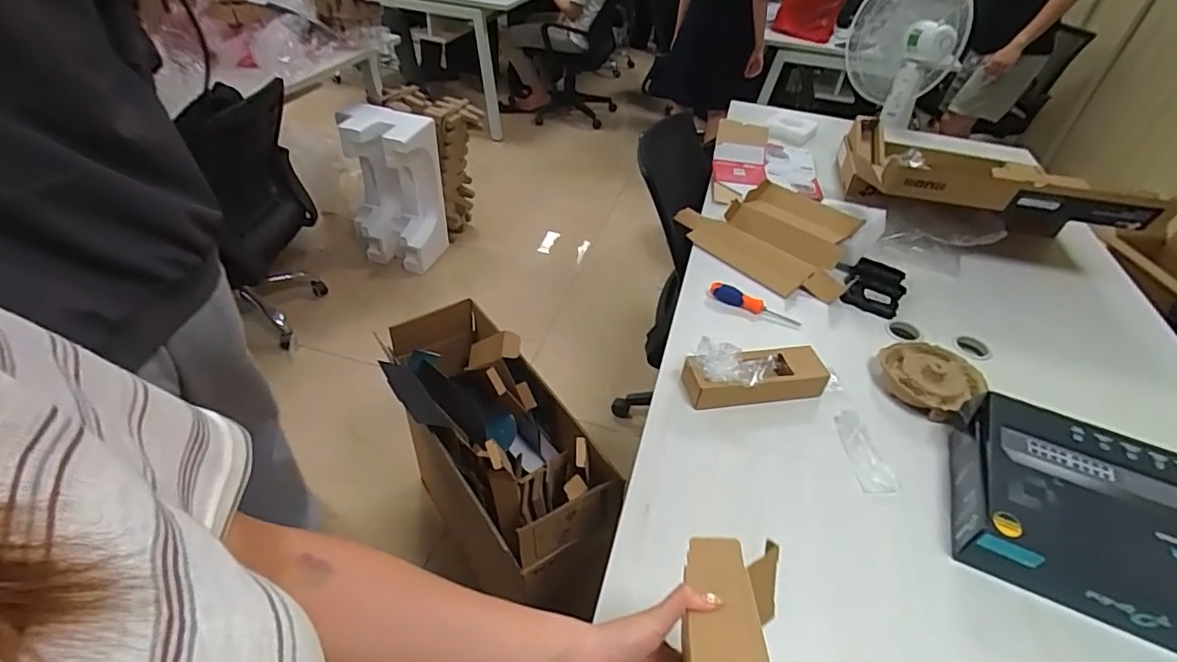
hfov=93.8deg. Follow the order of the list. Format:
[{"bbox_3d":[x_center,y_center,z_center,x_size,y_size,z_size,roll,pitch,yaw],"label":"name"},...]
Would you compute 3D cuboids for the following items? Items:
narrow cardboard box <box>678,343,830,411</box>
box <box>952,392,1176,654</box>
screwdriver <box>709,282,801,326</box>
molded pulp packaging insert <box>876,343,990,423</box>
[{"bbox_3d":[0.276,0.080,0.912,0.237,0.061,0.082,-5,43,-12],"label":"narrow cardboard box"},{"bbox_3d":[0.684,0.250,0.722,0.351,0.104,0.246,21,44,18],"label":"box"},{"bbox_3d":[0.324,-0.052,1.090,0.184,0.029,0.036,27,46,23],"label":"screwdriver"},{"bbox_3d":[0.586,0.077,0.953,0.155,0.044,0.162,-24,49,-29],"label":"molded pulp packaging insert"}]

